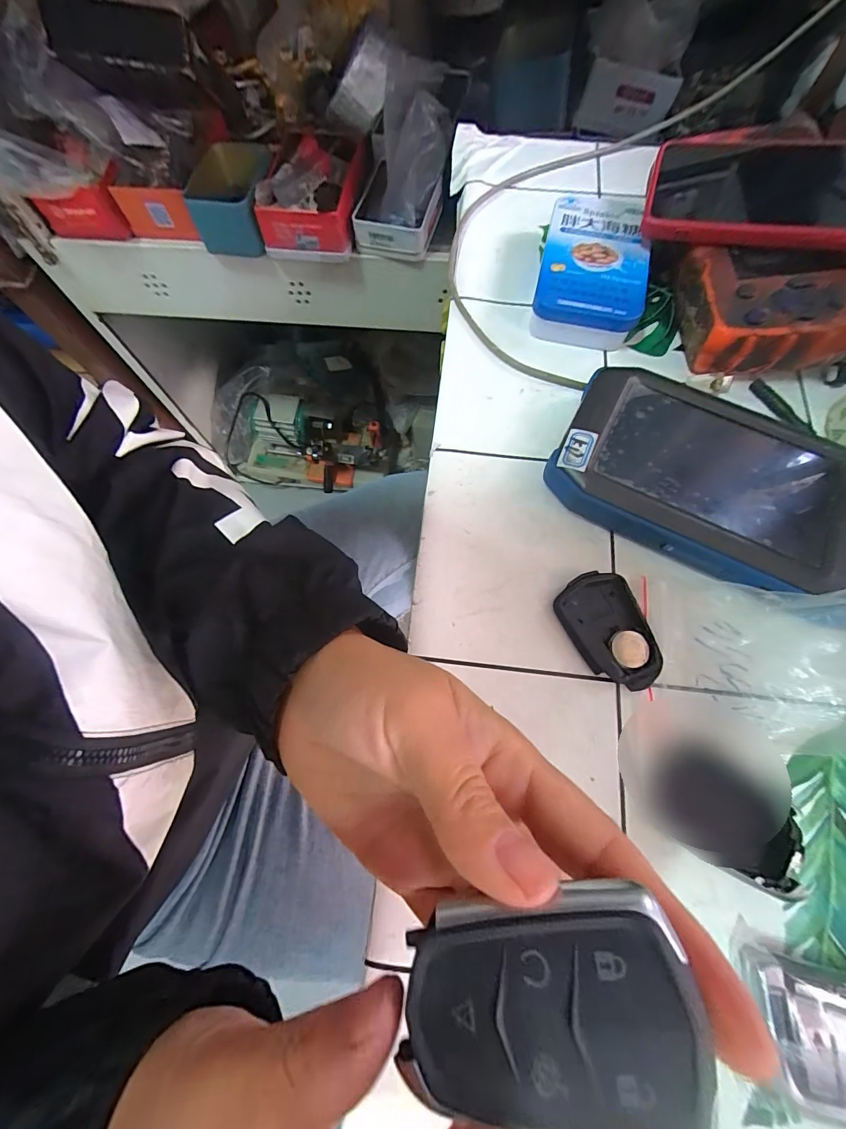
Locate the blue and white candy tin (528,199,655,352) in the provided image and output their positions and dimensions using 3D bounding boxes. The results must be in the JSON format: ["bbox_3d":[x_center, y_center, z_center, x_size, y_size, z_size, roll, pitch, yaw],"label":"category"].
[{"bbox_3d":[0.111,-0.194,0.267,0.064,0.026,0.105,13,72,6],"label":"blue and white candy tin"}]

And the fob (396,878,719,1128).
[{"bbox_3d":[0.025,0.091,0.083,0.056,0.012,0.039,-5,71,0],"label":"fob"}]

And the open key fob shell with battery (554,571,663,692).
[{"bbox_3d":[0.093,0.032,0.201,0.037,0.005,0.057,-25,73,-7],"label":"open key fob shell with battery"}]

